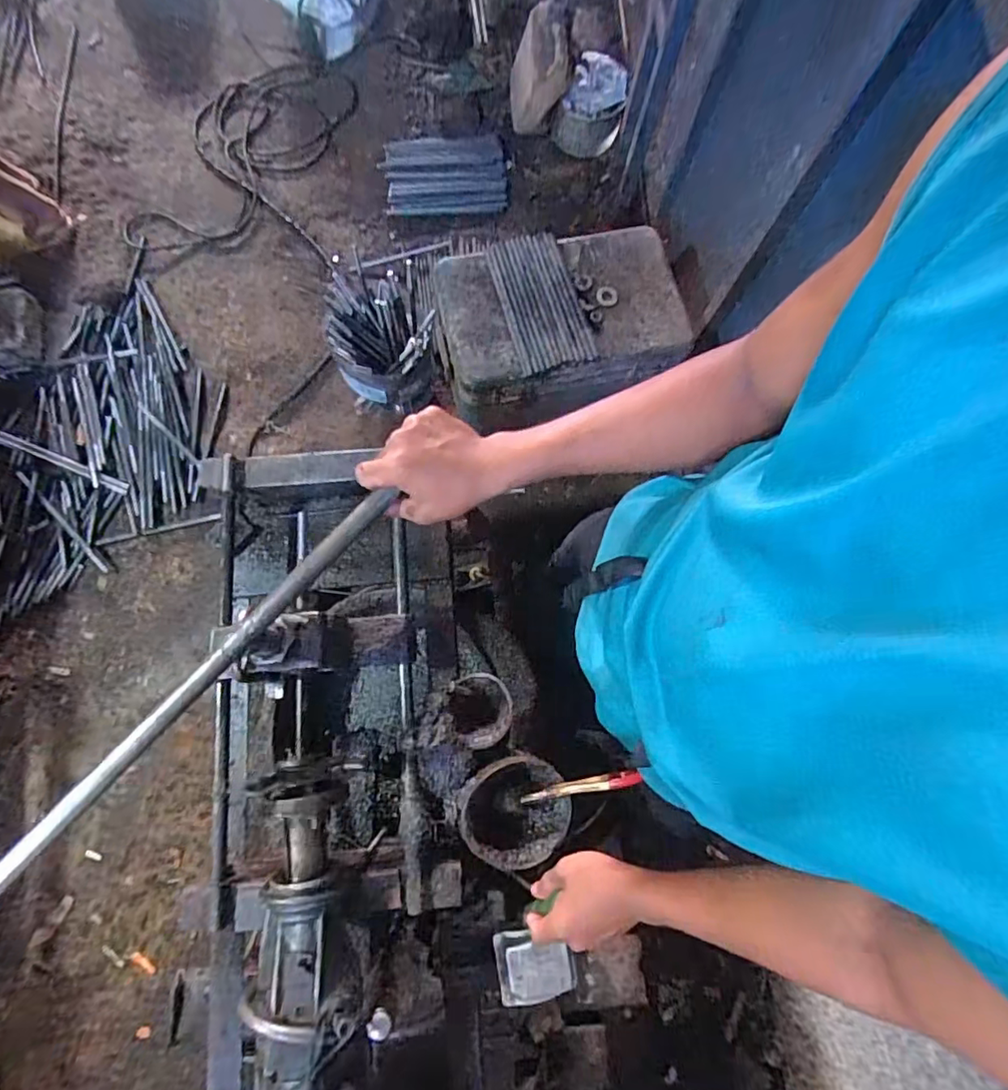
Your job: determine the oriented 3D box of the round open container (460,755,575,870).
[{"bbox_3d":[0.016,0.307,0.642,0.120,0.059,0.110,0,79,-1],"label":"round open container"}]

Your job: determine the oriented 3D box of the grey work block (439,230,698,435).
[{"bbox_3d":[0.120,-0.467,1.167,0.492,0.146,0.317,-14,79,-4],"label":"grey work block"}]

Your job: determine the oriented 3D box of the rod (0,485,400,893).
[{"bbox_3d":[-0.236,0.102,0.435,0.018,0.017,0.402,41,78,9],"label":"rod"}]

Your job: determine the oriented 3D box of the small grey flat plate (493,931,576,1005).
[{"bbox_3d":[0.035,0.476,0.626,0.087,0.023,0.070,-7,79,-3],"label":"small grey flat plate"}]

